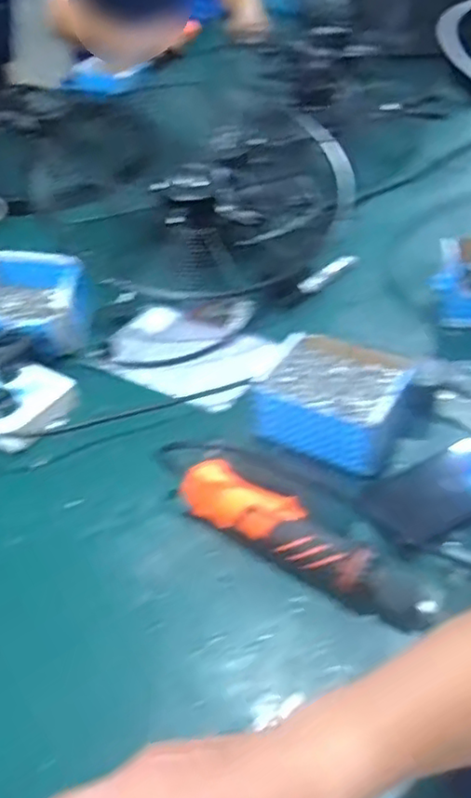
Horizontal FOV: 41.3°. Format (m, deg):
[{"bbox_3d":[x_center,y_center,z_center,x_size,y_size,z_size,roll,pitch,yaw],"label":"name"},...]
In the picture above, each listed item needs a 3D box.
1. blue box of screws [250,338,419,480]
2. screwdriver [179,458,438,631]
[{"bbox_3d":[0.106,-0.002,0.658,0.144,0.069,0.136,18,48,23],"label":"blue box of screws"},{"bbox_3d":[0.063,0.125,0.542,0.252,0.049,0.052,24,51,28],"label":"screwdriver"}]

